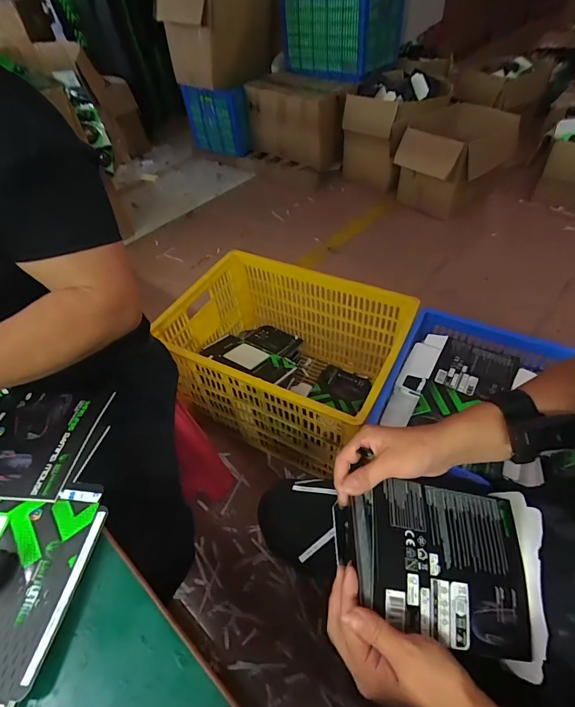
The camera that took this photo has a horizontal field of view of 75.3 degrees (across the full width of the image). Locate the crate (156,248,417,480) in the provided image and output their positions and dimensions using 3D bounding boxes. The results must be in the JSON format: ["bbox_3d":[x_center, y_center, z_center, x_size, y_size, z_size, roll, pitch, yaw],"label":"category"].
[{"bbox_3d":[-0.011,0.017,1.210,0.669,0.422,0.501,19,54,20],"label":"crate"}]

